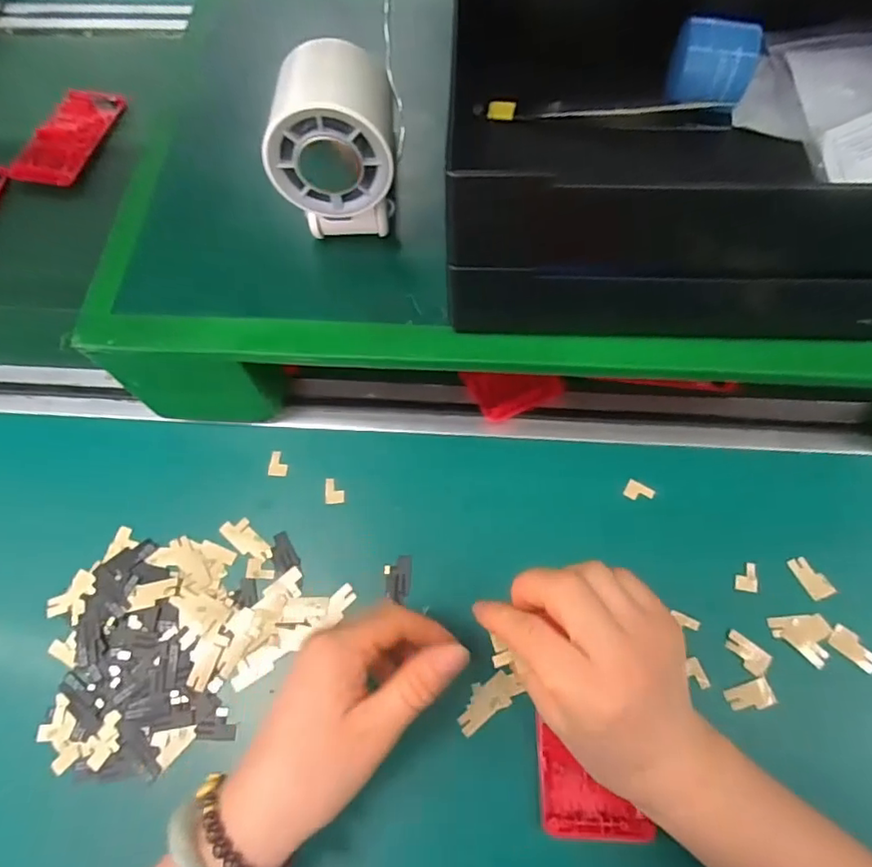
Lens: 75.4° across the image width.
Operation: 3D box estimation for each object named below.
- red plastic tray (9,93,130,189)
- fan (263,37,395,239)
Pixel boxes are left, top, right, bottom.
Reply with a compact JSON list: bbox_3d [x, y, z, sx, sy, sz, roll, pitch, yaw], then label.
[{"bbox_3d":[-0.346,-0.281,0.533,0.063,0.008,0.124,18,67,6],"label":"red plastic tray"},{"bbox_3d":[-0.050,-0.149,0.298,0.067,0.086,0.060,-5,67,-1],"label":"fan"}]

